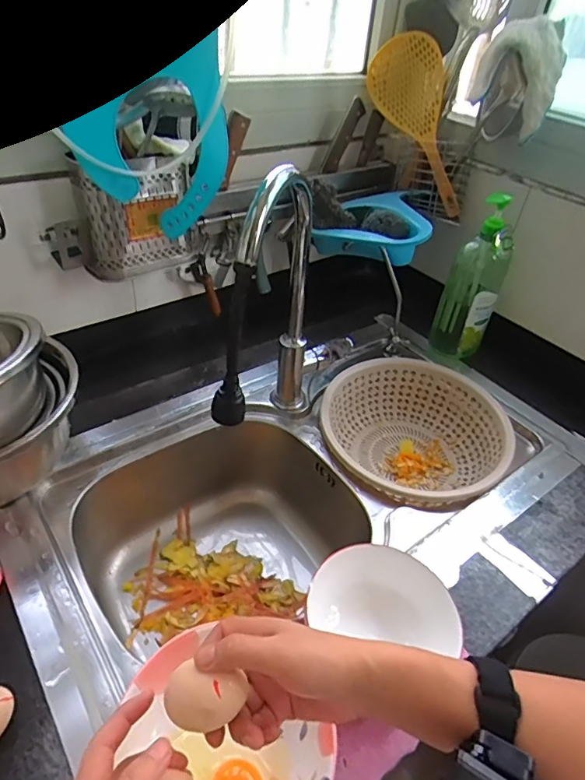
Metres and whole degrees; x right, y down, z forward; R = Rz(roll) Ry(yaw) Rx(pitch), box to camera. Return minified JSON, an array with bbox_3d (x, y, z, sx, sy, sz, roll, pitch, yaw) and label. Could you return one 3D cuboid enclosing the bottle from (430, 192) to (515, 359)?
[{"bbox_3d":[0.327,-0.187,0.884,0.096,0.285,0.072,20,41,14],"label":"bottle"}]

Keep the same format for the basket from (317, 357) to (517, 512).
[{"bbox_3d":[0.191,0.085,0.819,0.303,0.108,0.291,4,40,-4],"label":"basket"}]

